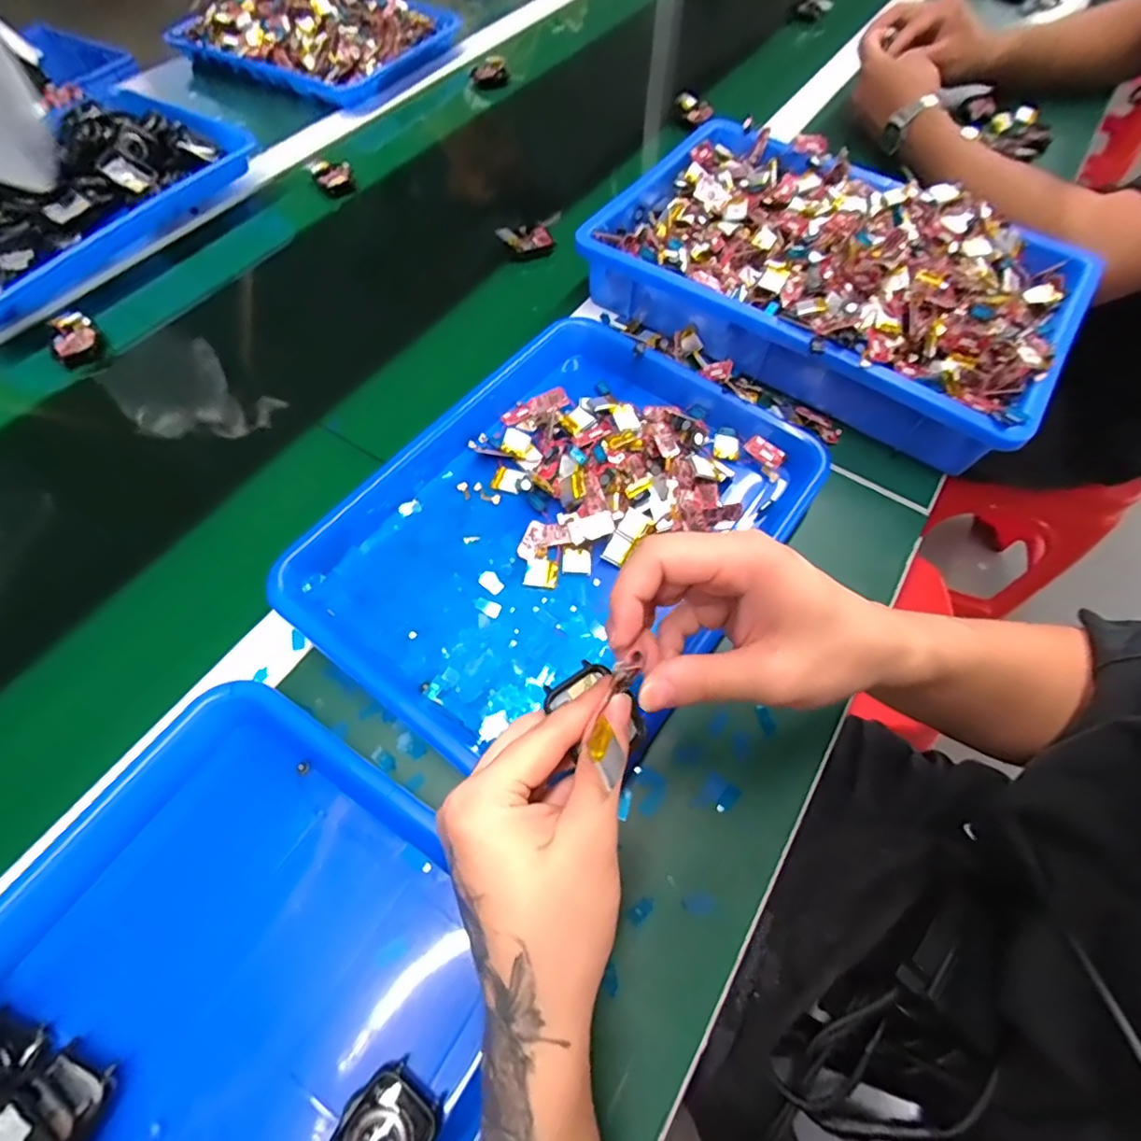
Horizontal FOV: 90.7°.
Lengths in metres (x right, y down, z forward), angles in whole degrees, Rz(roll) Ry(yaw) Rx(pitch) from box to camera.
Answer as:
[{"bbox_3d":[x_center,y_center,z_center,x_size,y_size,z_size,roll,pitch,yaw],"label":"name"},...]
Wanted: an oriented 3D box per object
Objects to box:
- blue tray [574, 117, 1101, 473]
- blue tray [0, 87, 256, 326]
[{"bbox_3d":[0.216,-0.261,0.483,0.377,0.084,0.245,35,67,15],"label":"blue tray"},{"bbox_3d":[-0.512,-0.376,0.560,0.229,0.049,0.333,32,66,14],"label":"blue tray"}]

